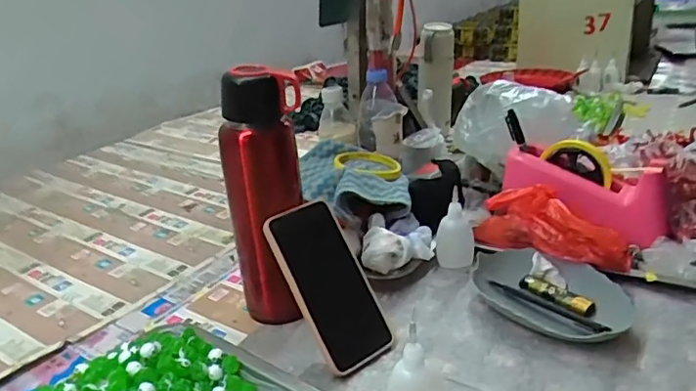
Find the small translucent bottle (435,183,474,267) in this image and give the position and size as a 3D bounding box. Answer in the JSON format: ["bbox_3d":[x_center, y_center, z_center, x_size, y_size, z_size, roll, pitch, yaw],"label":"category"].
[{"bbox_3d":[0.132,0.041,0.669,0.046,0.086,0.044,0,24,8],"label":"small translucent bottle"}]

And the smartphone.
[{"bbox_3d":[-0.018,0.087,0.538,0.076,0.162,0.016,-24,-6,-37],"label":"smartphone"}]

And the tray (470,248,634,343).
[{"bbox_3d":[0.208,0.103,0.581,0.163,0.031,0.107,14,29,34],"label":"tray"}]

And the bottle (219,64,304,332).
[{"bbox_3d":[-0.083,0.006,0.565,0.075,0.270,0.062,17,32,40],"label":"bottle"}]

